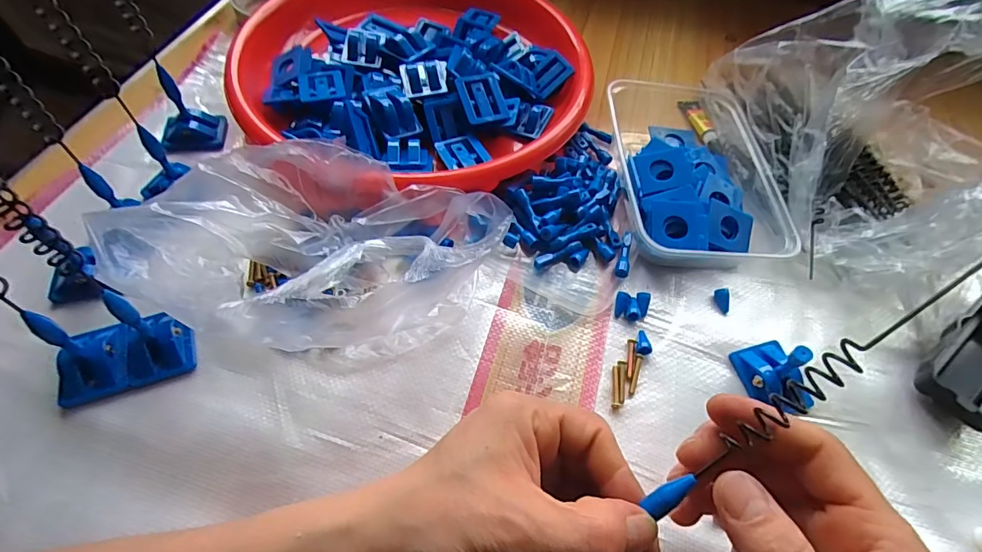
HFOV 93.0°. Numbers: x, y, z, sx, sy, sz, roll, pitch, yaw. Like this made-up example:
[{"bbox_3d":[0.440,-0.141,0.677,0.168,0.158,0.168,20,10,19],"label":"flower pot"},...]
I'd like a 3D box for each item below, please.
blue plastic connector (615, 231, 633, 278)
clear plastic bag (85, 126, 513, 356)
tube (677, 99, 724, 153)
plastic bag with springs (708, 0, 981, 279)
[{"bbox_3d":[0.096,-0.014,0.335,0.009,0.011,0.037,18,58,8],"label":"blue plastic connector"},{"bbox_3d":[-0.111,-0.018,0.284,0.213,0.075,0.129,15,58,6],"label":"clear plastic bag"},{"bbox_3d":[0.187,-0.136,0.416,0.016,0.015,0.071,-1,57,-5],"label":"tube"},{"bbox_3d":[0.293,-0.111,0.327,0.166,0.145,0.201,-5,58,-7],"label":"plastic bag with springs"}]

